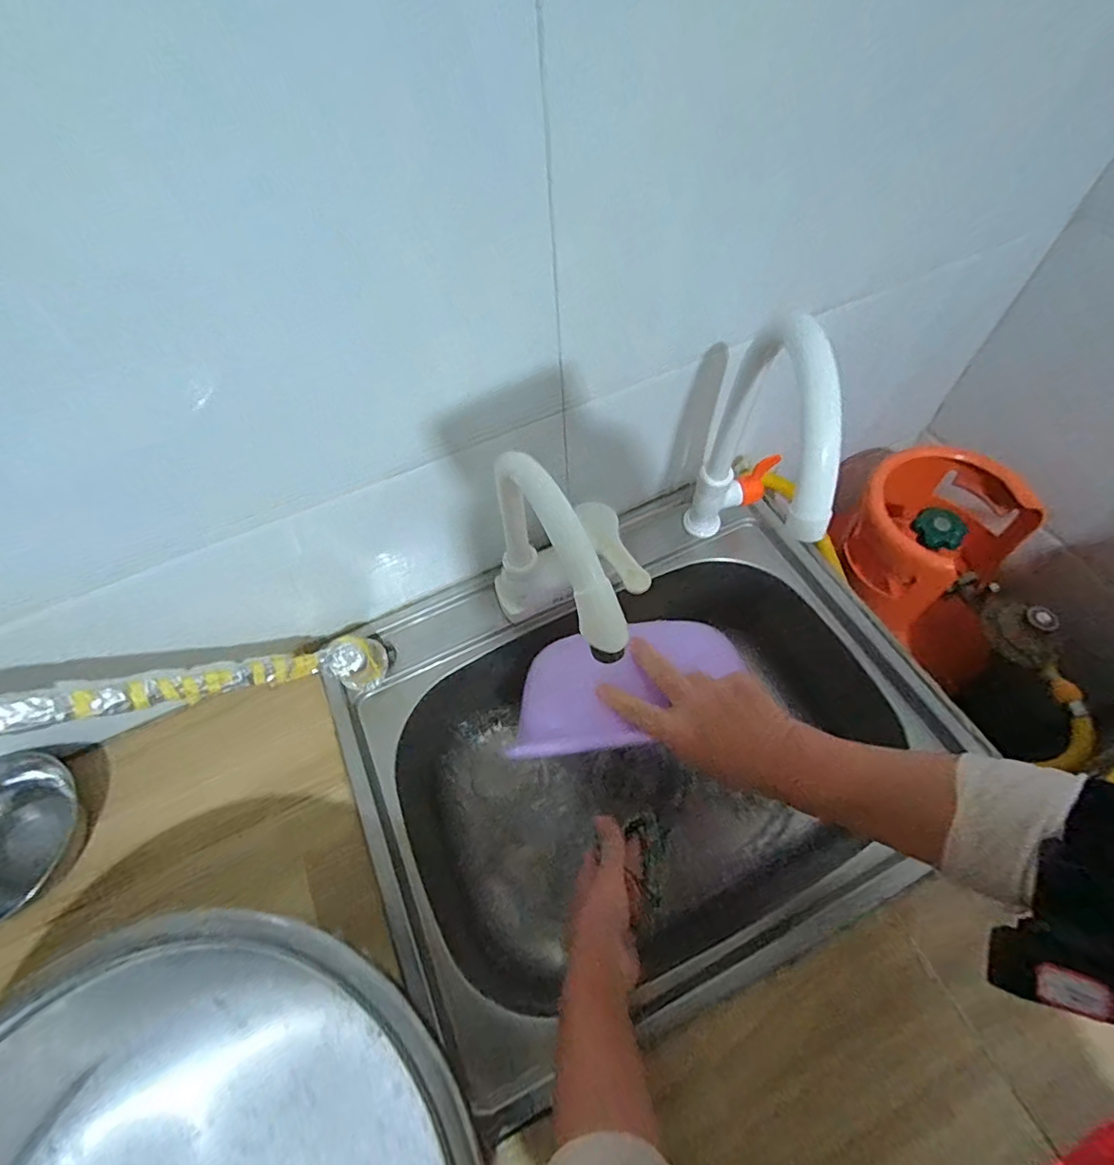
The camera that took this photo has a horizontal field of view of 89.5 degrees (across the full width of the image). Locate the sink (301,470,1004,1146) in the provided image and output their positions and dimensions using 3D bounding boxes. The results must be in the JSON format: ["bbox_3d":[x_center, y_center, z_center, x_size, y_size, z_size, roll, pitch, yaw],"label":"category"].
[{"bbox_3d":[0.078,0.167,0.601,0.521,0.171,0.420,-25,61,-11],"label":"sink"}]

